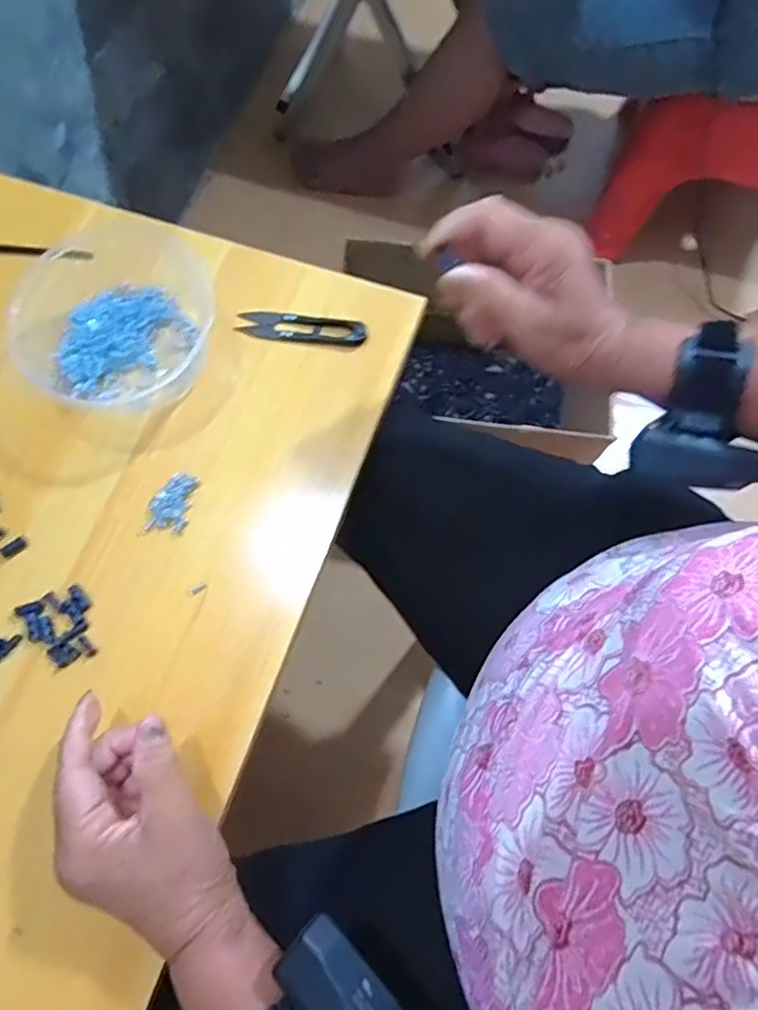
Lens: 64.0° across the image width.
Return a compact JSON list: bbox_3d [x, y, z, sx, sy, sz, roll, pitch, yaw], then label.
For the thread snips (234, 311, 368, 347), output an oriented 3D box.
[{"bbox_3d":[-0.062,-0.140,0.475,0.098,0.004,0.023,8,74,4],"label":"thread snips"}]

